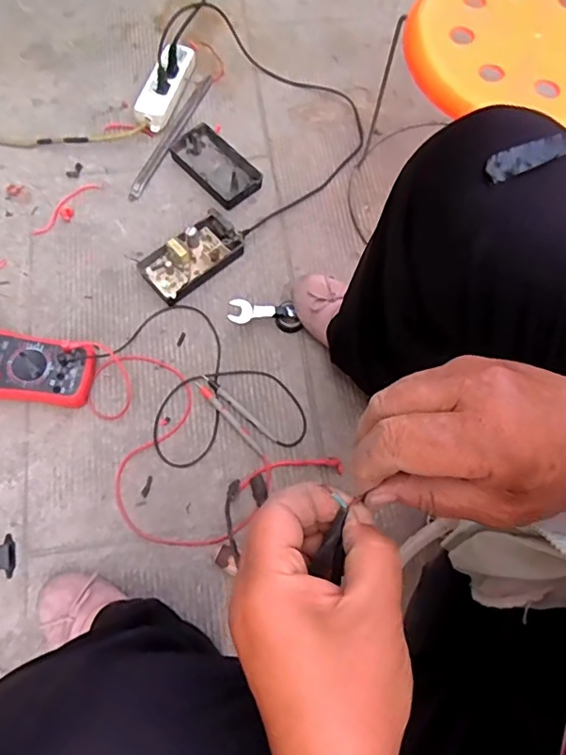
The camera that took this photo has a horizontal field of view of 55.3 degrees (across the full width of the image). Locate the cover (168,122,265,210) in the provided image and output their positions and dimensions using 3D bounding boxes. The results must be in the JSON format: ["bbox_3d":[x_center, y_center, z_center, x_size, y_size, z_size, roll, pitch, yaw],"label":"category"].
[{"bbox_3d":[-0.114,-0.351,0.889,0.088,0.026,0.157,-40,76,-15],"label":"cover"}]

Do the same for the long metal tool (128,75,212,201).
[{"bbox_3d":[-0.187,-0.418,0.925,0.024,0.008,0.287,22,71,6],"label":"long metal tool"}]

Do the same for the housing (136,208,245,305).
[{"bbox_3d":[-0.138,-0.183,0.818,0.145,0.050,0.082,-42,76,-15],"label":"housing"}]

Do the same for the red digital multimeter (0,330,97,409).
[{"bbox_3d":[-0.360,-0.010,0.747,0.196,0.051,0.093,8,70,1],"label":"red digital multimeter"}]

